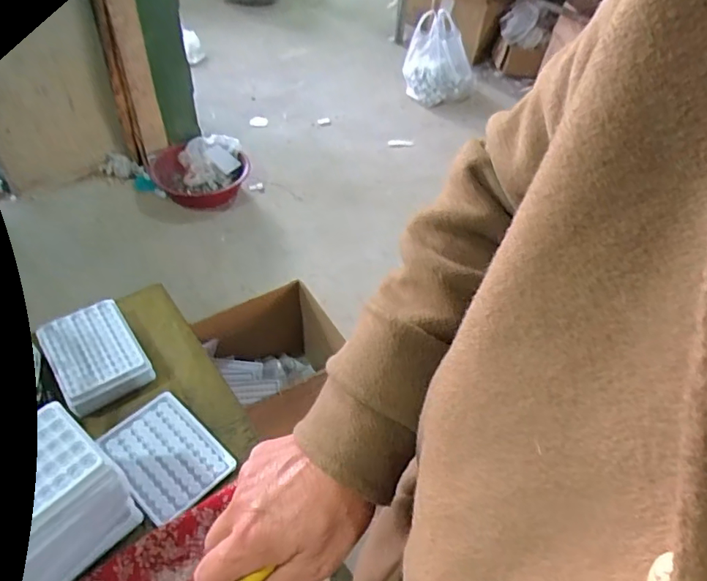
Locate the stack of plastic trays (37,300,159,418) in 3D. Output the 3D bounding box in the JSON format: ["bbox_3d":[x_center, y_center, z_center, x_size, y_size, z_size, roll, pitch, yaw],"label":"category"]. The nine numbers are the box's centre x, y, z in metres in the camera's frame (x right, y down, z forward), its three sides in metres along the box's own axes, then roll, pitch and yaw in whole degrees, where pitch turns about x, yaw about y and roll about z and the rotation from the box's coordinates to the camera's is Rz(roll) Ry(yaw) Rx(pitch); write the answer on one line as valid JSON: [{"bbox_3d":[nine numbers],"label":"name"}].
[{"bbox_3d":[-0.307,0.076,0.623,0.093,0.038,0.120,-27,54,-28],"label":"stack of plastic trays"}]

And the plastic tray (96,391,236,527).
[{"bbox_3d":[-0.203,0.174,0.563,0.129,0.008,0.093,35,52,26],"label":"plastic tray"}]

